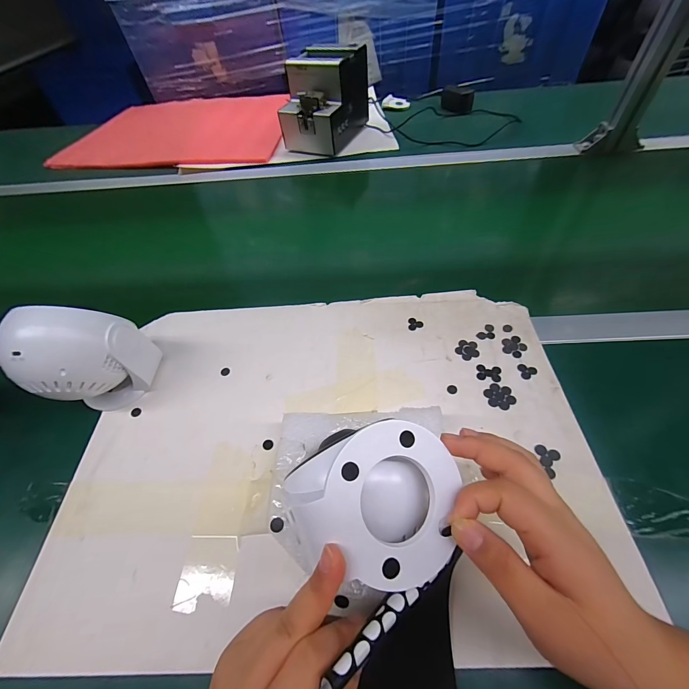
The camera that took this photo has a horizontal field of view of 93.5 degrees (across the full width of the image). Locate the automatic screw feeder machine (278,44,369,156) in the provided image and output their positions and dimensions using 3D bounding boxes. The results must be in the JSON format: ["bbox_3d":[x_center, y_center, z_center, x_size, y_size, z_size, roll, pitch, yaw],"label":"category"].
[{"bbox_3d":[-0.042,-0.523,0.693,0.126,0.141,0.186,19,57,19],"label":"automatic screw feeder machine"}]

